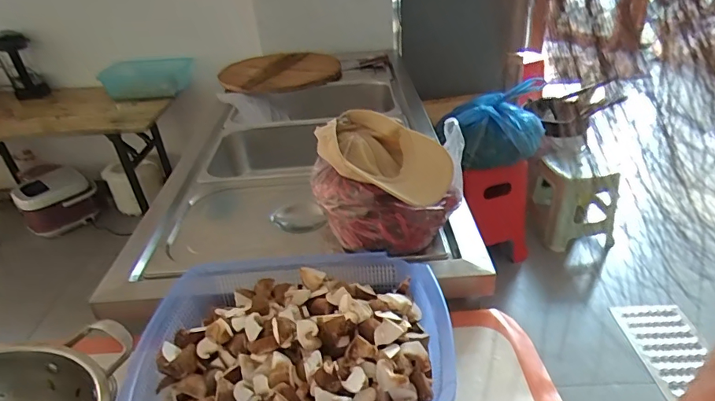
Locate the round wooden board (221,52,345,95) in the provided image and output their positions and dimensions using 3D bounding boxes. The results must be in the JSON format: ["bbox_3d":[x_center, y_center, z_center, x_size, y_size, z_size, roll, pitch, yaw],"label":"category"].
[{"bbox_3d":[-0.251,-0.434,1.572,0.409,0.027,0.252,-10,53,-16],"label":"round wooden board"}]

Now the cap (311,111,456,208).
[{"bbox_3d":[0.045,-0.079,0.819,0.235,0.091,0.183,1,32,10],"label":"cap"}]

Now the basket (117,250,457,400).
[{"bbox_3d":[-0.084,0.186,0.613,0.401,0.113,0.285,-4,32,2],"label":"basket"}]

